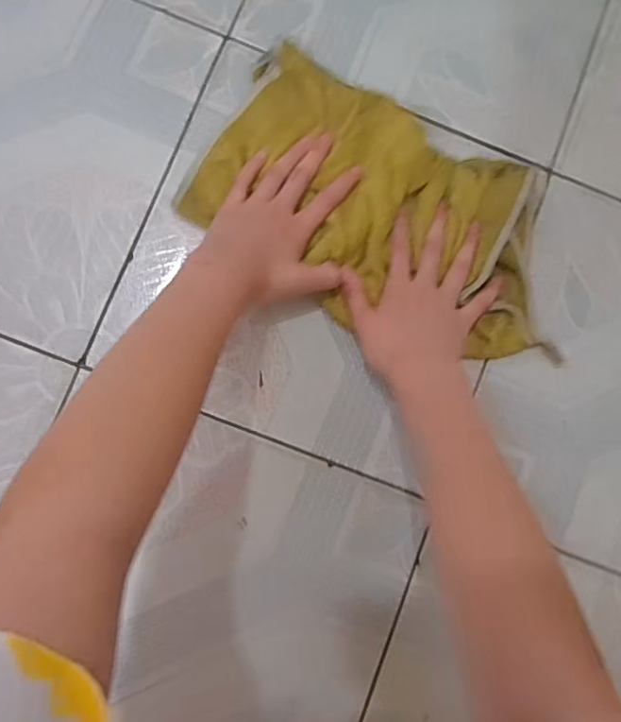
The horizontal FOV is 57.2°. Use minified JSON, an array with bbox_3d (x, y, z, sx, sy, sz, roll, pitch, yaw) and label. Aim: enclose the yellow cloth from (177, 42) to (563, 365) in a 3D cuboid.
[{"bbox_3d":[0.062,-0.118,0.460,0.303,0.029,0.175,22,82,-3],"label":"yellow cloth"}]

